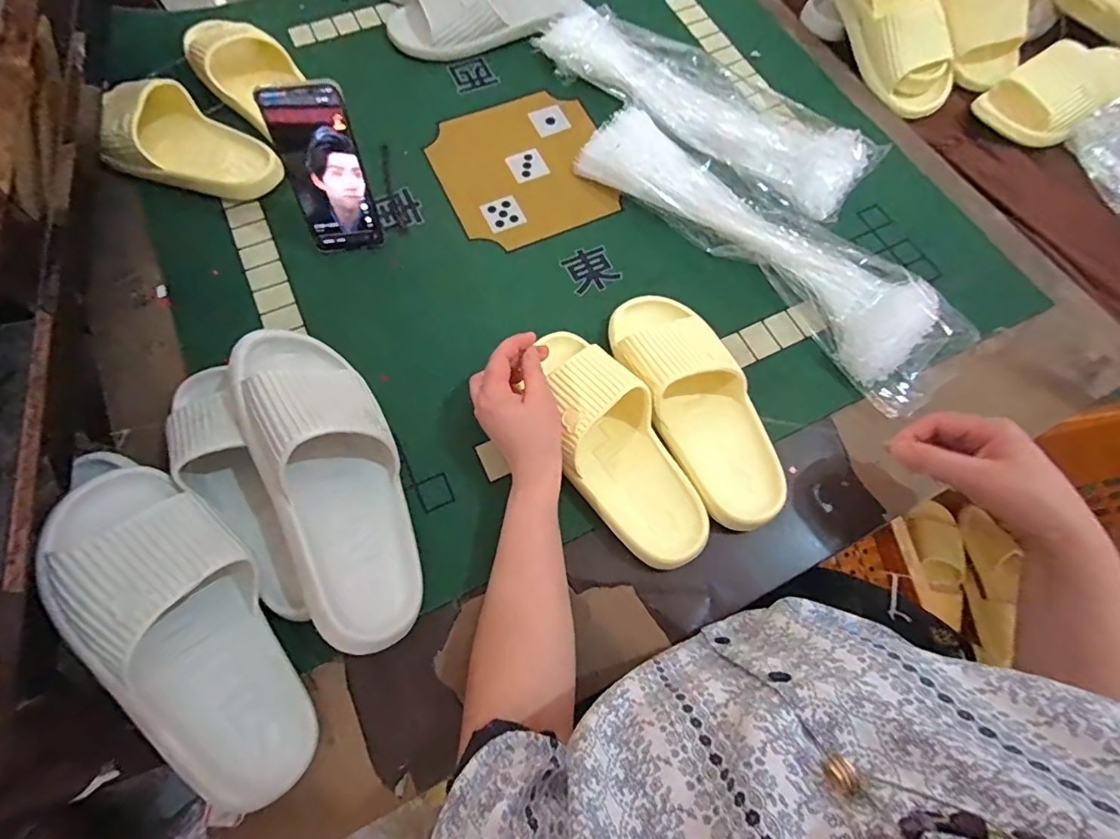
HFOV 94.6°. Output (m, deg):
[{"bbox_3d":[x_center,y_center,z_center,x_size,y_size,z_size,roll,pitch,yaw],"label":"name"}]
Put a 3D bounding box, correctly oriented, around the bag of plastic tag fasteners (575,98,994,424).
[{"bbox_3d":[0.214,-0.199,0.565,0.110,0.056,0.464,-42,74,-17],"label":"bag of plastic tag fasteners"}]

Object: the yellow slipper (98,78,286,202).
[{"bbox_3d":[-0.425,-0.316,0.589,0.195,0.058,0.110,20,68,7],"label":"yellow slipper"}]

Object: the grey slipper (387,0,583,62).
[{"bbox_3d":[-0.102,-0.561,0.692,0.263,0.069,0.118,-7,67,-5],"label":"grey slipper"}]

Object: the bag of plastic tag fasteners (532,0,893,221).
[{"bbox_3d":[0.164,-0.401,0.651,0.457,0.045,0.136,38,71,14],"label":"bag of plastic tag fasteners"}]

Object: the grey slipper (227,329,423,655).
[{"bbox_3d":[-0.188,0.043,0.441,0.112,0.067,0.292,-9,75,-46],"label":"grey slipper"}]

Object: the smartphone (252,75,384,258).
[{"bbox_3d":[-0.238,-0.248,0.525,0.077,0.162,0.014,-7,49,-3],"label":"smartphone"}]

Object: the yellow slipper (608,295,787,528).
[{"bbox_3d":[0.131,-0.020,0.493,0.100,0.055,0.243,-17,68,-9],"label":"yellow slipper"}]

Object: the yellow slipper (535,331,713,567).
[{"bbox_3d":[0.050,0.019,0.482,0.094,0.057,0.243,-24,79,-11],"label":"yellow slipper"}]

